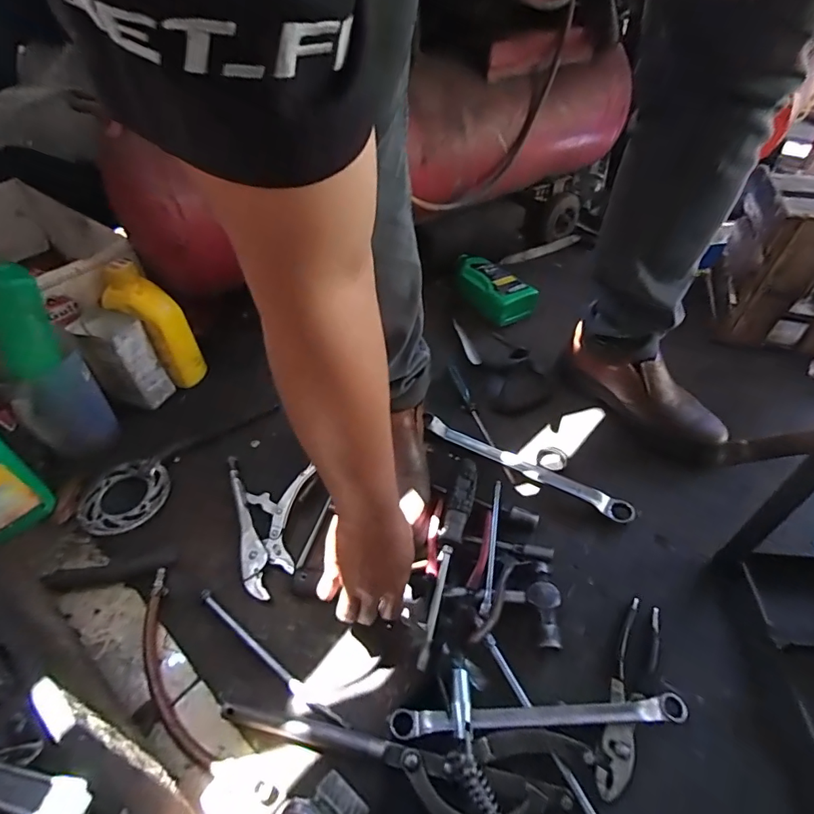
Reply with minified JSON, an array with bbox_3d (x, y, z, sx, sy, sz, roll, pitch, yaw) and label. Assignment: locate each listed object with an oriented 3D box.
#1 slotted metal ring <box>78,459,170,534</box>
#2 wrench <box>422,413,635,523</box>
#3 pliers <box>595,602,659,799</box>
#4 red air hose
[{"bbox_3d":[-0.398,0.124,0.652,0.111,0.014,0.112,1,46,2],"label":"slotted metal ring"},{"bbox_3d":[0.162,0.082,0.674,0.317,0.022,0.031,26,52,24],"label":"wrench"},{"bbox_3d":[0.230,0.290,0.474,0.039,0.012,0.194,21,50,20],"label":"pliers"},{"bbox_3d":[-0.262,0.280,0.505,0.038,0.010,0.223,-25,50,-21],"label":"red air hose"}]

